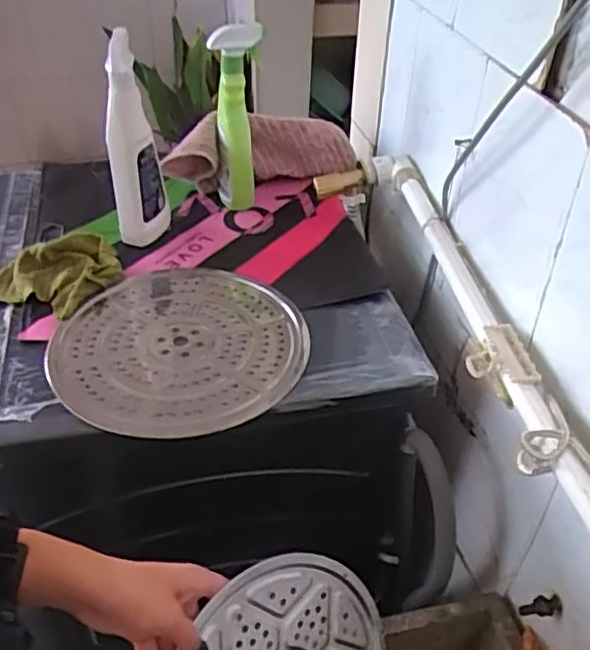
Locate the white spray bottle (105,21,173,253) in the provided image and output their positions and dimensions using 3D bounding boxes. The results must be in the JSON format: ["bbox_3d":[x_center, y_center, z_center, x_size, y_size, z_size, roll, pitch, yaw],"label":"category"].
[{"bbox_3d":[-0.194,-0.221,0.792,0.065,0.240,0.067,-6,40,-11],"label":"white spray bottle"}]

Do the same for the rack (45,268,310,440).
[{"bbox_3d":[-0.126,0.017,0.729,0.268,0.011,0.264,2,40,-1],"label":"rack"}]

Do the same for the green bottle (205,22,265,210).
[{"bbox_3d":[-0.078,-0.267,0.871,0.060,0.240,0.052,0,40,-3],"label":"green bottle"}]

